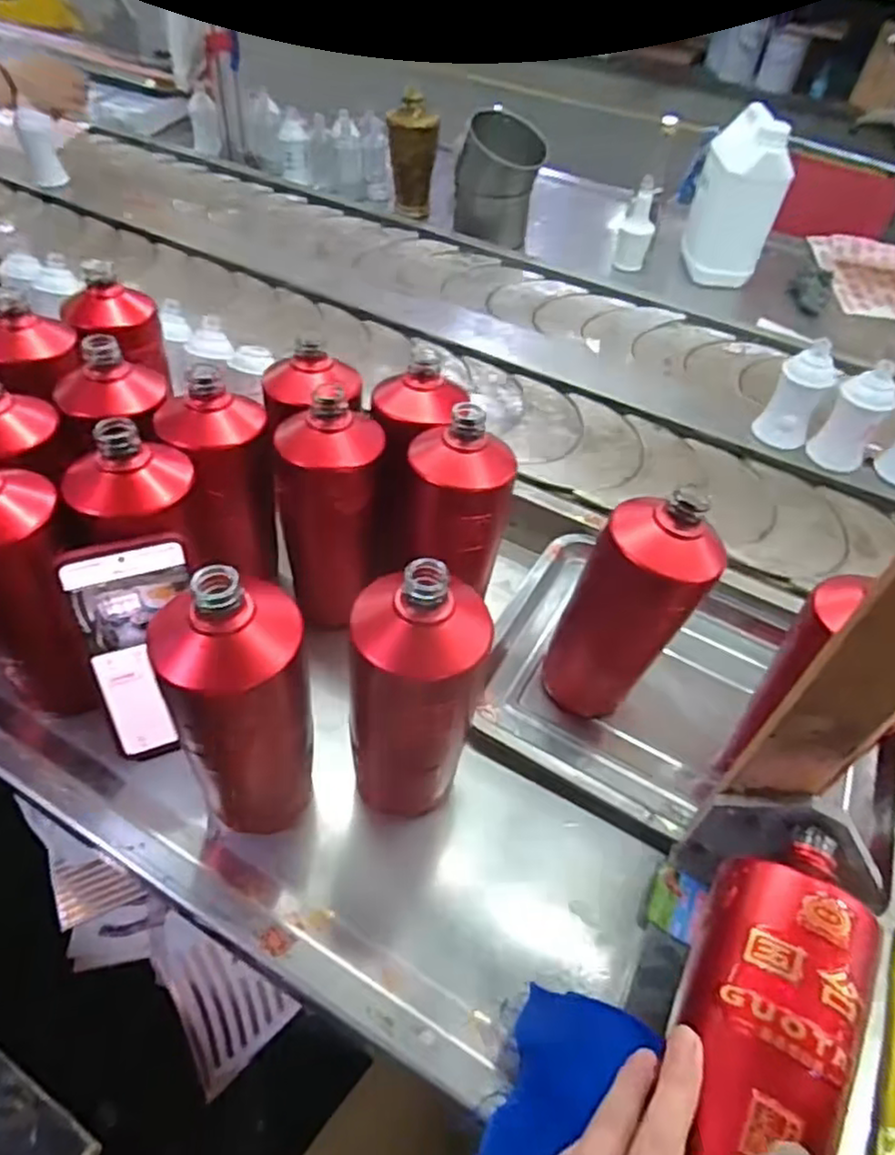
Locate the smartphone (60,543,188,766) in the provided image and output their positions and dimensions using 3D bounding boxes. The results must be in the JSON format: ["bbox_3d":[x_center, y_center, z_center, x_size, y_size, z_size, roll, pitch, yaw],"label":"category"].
[{"bbox_3d":[-0.205,0.055,0.472,0.070,0.164,0.007,-13,31,-21],"label":"smartphone"}]

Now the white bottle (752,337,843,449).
[{"bbox_3d":[0.398,-0.198,0.786,0.047,0.130,0.052,-8,50,-12],"label":"white bottle"}]

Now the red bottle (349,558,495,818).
[{"bbox_3d":[-0.021,0.080,0.438,0.081,0.213,0.068,5,48,-1],"label":"red bottle"}]

